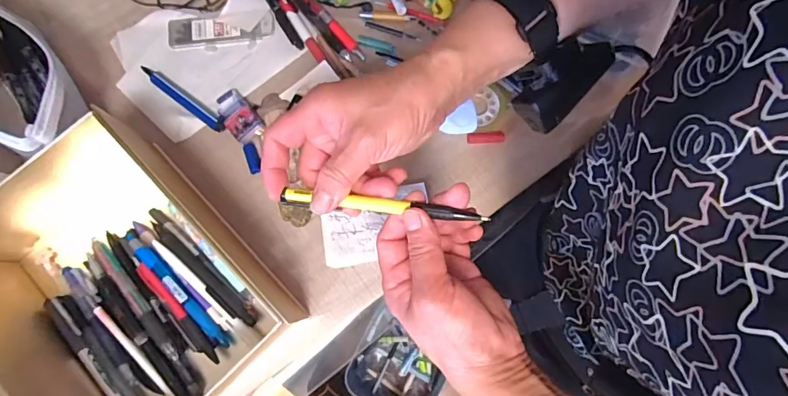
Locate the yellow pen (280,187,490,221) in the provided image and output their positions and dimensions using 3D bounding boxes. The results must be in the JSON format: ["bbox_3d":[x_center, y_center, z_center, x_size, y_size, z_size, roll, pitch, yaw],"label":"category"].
[{"bbox_3d":[-0.006,0.005,0.293,0.132,0.006,0.010,5,78,5],"label":"yellow pen"}]

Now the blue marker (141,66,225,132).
[{"bbox_3d":[-0.221,-0.104,0.466,0.112,0.010,0.015,35,80,6],"label":"blue marker"}]

